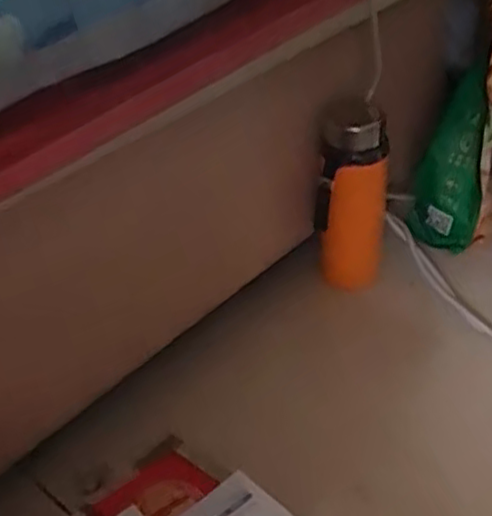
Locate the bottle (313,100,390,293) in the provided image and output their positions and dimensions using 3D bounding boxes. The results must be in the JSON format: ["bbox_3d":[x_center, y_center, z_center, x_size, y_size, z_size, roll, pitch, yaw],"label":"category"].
[{"bbox_3d":[0.130,-0.075,0.842,0.074,0.225,0.079,5,40,14],"label":"bottle"}]

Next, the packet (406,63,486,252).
[{"bbox_3d":[0.257,-0.116,0.894,0.064,0.234,0.077,-6,39,0],"label":"packet"}]

